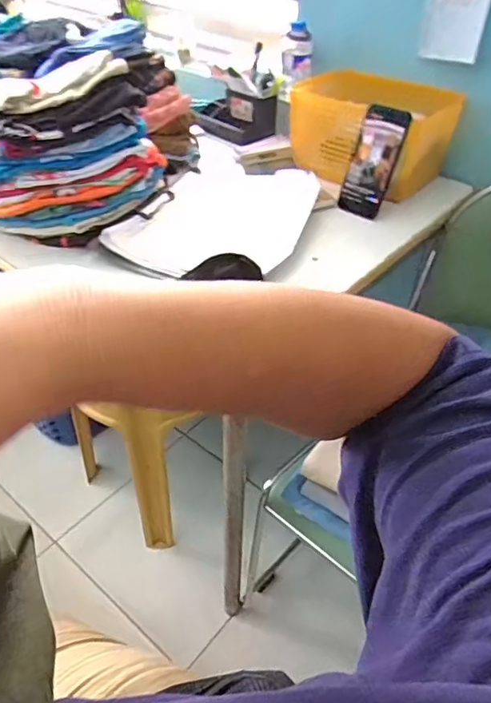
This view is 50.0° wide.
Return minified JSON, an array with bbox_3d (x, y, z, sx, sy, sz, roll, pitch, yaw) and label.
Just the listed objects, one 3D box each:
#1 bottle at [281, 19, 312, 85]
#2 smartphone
[{"bbox_3d":[0.099,-0.565,1.001,0.055,0.097,0.046,-2,42,-5],"label":"bottle"},{"bbox_3d":[0.199,-0.296,0.827,0.073,0.160,0.017,31,29,27],"label":"smartphone"}]

